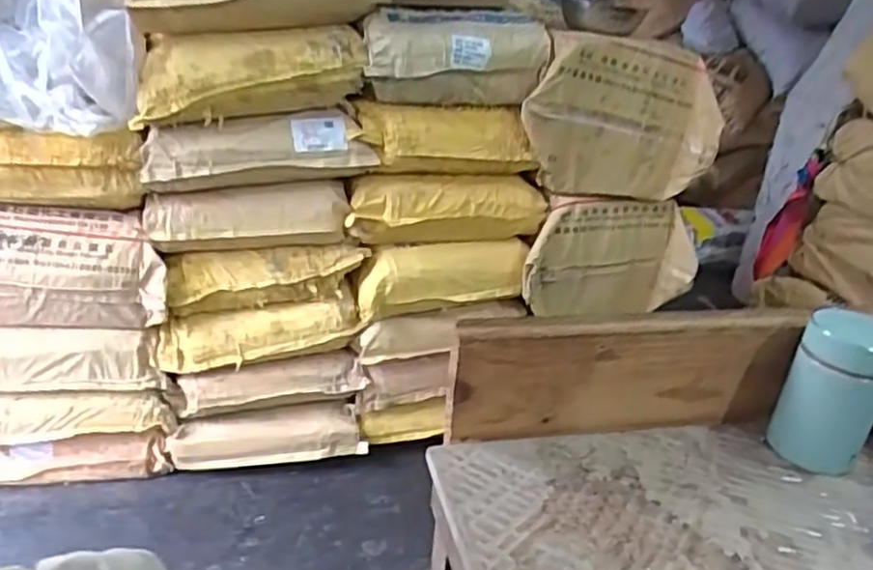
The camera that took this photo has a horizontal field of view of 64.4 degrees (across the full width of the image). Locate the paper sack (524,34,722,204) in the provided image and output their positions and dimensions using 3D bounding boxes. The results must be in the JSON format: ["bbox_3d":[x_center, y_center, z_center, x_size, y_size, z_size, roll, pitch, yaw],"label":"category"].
[{"bbox_3d":[0.386,-0.343,1.467,0.425,0.320,0.105,2,26,-9],"label":"paper sack"}]

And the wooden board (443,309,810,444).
[{"bbox_3d":[0.148,0.070,0.539,0.281,0.105,0.017,-1,27,-13],"label":"wooden board"}]

